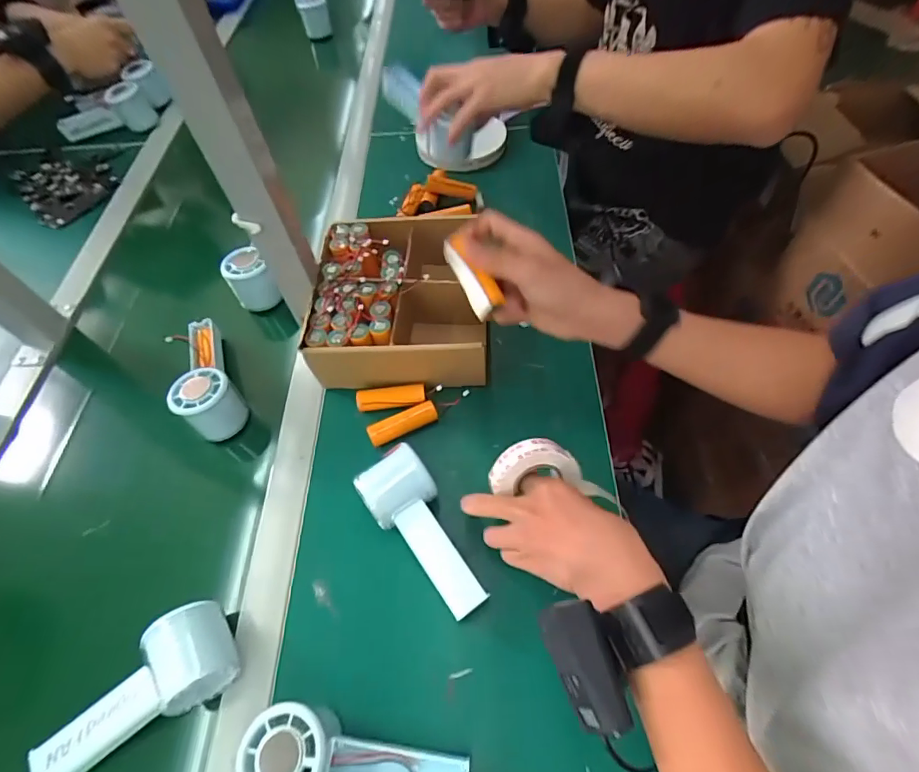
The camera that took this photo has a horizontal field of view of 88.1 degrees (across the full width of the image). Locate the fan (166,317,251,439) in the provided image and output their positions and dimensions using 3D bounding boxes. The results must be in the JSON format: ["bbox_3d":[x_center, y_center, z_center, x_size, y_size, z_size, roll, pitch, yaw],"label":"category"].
[{"bbox_3d":[-0.275,-0.014,0.513,0.053,0.067,0.151,-24,60,-11],"label":"fan"}]

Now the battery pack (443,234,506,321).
[{"bbox_3d":[0.009,-0.087,0.377,0.020,0.018,0.072,-25,72,-11],"label":"battery pack"}]

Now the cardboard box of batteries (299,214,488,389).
[{"bbox_3d":[-0.062,-0.093,0.533,0.182,0.077,0.206,0,59,4],"label":"cardboard box of batteries"}]

